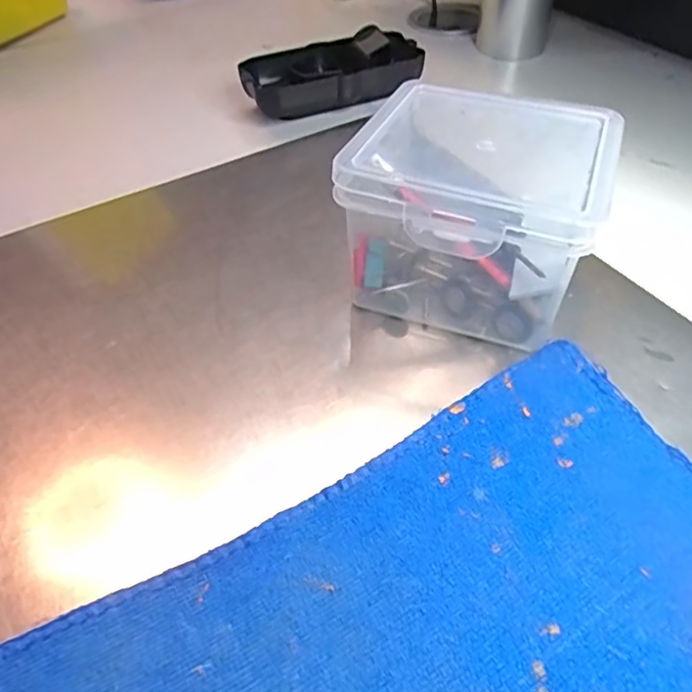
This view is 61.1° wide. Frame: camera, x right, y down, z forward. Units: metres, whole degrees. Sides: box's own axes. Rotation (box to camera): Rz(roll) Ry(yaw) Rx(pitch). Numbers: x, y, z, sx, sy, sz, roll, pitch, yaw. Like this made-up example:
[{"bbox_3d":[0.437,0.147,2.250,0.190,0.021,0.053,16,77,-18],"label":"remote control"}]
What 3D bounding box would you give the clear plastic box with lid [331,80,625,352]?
[{"bbox_3d":[0.050,-0.053,0.230,0.088,0.064,0.090,15,50,15],"label":"clear plastic box with lid"}]

